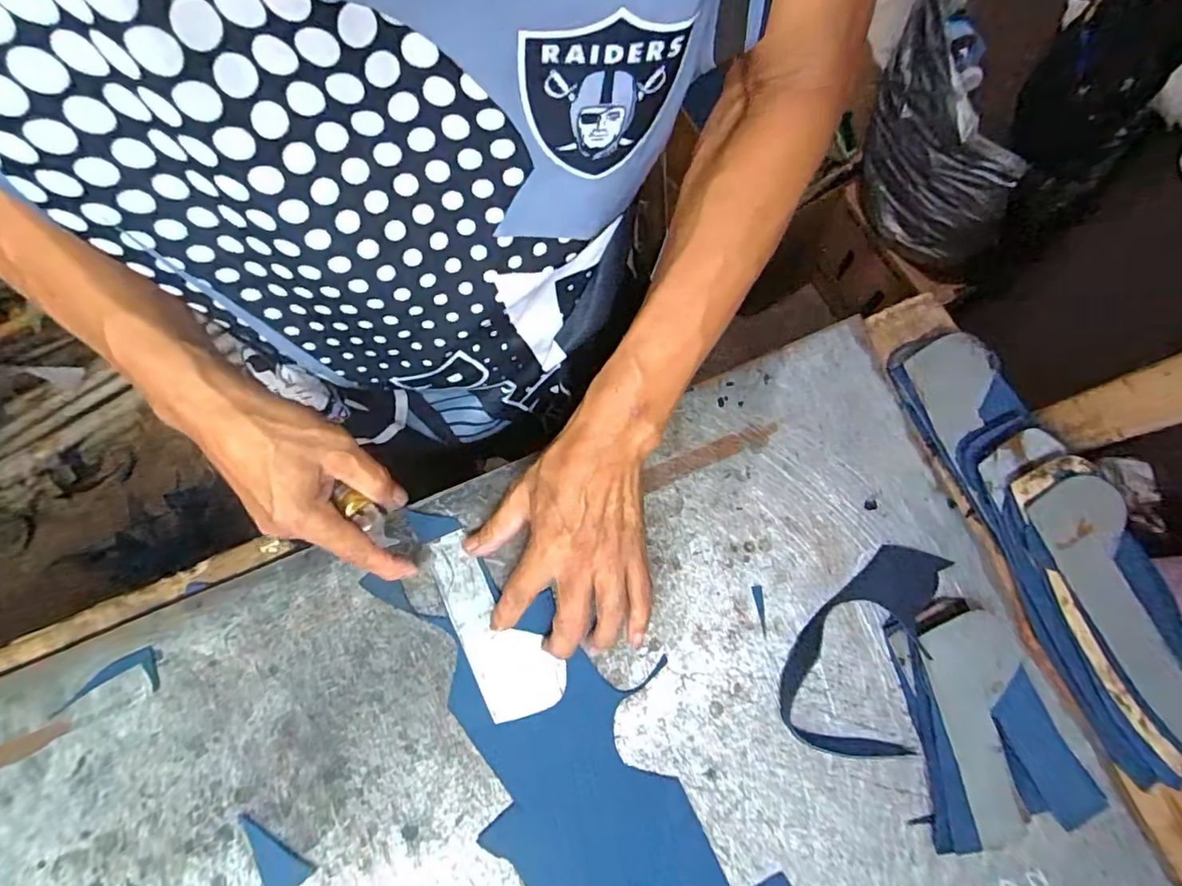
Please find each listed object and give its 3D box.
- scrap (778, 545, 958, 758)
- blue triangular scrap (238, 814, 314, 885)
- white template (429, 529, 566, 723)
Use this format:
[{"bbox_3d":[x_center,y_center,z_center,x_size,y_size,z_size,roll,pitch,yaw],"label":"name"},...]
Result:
[{"bbox_3d":[0.184,0.134,0.362,0.086,0.022,0.145,18,78,4],"label":"scrap"},{"bbox_3d":[-0.203,0.258,0.344,0.026,0.004,0.054,-35,81,-16],"label":"blue triangular scrap"},{"bbox_3d":[-0.068,0.123,0.379,0.053,0.004,0.133,-26,80,-9],"label":"white template"}]

